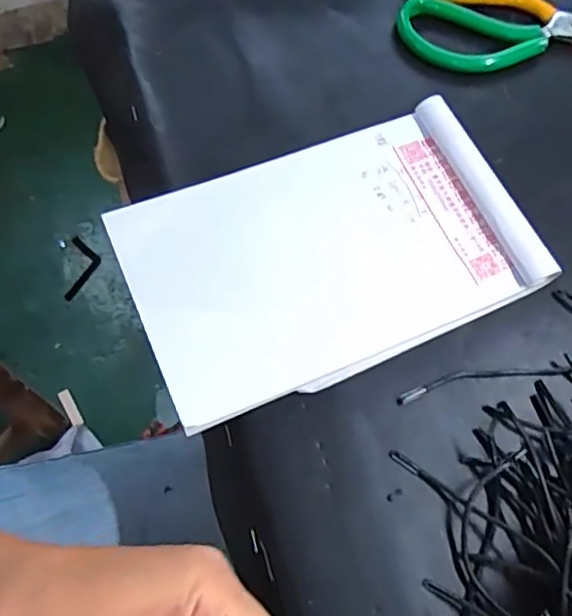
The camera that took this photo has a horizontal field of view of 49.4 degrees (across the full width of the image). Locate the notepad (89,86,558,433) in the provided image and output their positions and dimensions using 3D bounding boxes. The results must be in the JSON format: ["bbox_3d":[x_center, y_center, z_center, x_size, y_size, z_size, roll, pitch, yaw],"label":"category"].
[{"bbox_3d":[0.024,-0.030,0.346,0.212,0.027,0.130,-22,70,-11],"label":"notepad"}]

